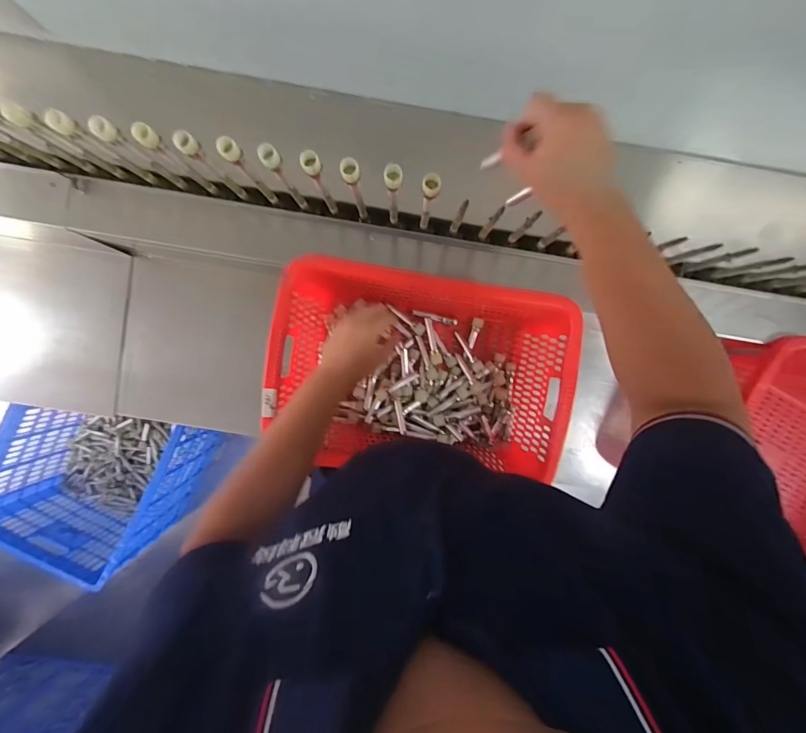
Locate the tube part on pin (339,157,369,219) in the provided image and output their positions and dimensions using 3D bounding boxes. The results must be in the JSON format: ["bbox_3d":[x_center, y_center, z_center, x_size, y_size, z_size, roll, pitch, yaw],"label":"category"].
[{"bbox_3d":[-0.068,-0.254,0.549,0.023,0.181,0.024,0,97,-1],"label":"tube part on pin"}]

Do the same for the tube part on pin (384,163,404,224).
[{"bbox_3d":[-0.014,-0.247,0.552,0.023,0.180,0.025,-2,97,-1],"label":"tube part on pin"}]

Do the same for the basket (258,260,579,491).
[{"bbox_3d":[0.033,-0.001,0.728,0.523,0.178,0.322,11,96,-2],"label":"basket"}]

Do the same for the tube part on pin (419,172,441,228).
[{"bbox_3d":[0.034,-0.235,0.550,0.022,0.176,0.026,13,96,-3],"label":"tube part on pin"}]

